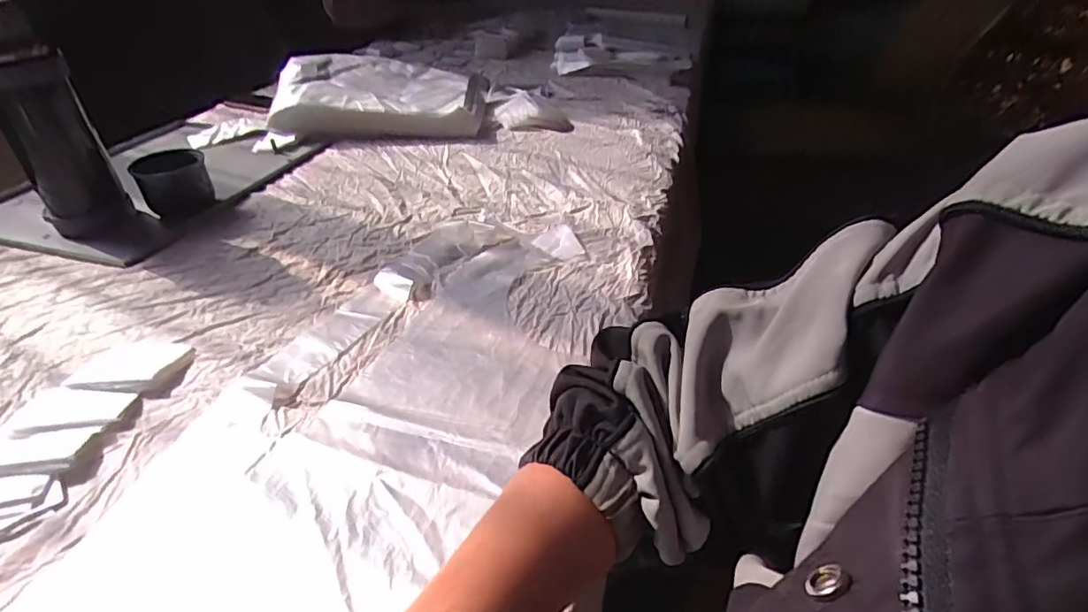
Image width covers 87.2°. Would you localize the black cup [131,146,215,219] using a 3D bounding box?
[{"bbox_3d":[-0.504,-0.164,0.786,0.084,0.076,0.090,-20,41,-25],"label":"black cup"}]

